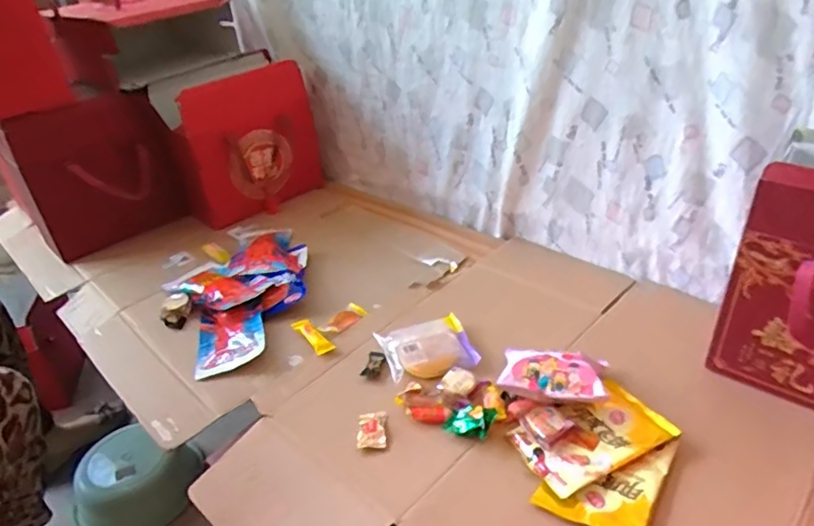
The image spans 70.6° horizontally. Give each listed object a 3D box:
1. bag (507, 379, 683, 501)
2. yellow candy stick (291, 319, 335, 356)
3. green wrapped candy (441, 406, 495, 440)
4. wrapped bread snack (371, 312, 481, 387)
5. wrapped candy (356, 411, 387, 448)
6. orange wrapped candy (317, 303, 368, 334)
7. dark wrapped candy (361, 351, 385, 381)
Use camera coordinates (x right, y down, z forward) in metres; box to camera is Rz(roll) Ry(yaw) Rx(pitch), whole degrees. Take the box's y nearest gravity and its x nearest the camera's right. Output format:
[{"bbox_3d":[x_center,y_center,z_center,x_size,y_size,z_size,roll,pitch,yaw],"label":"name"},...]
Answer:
[{"bbox_3d":[0.197,0.182,0.613,0.150,0.027,0.095,-16,33,-20],"label":"bag"},{"bbox_3d":[-0.132,0.101,0.796,0.024,0.014,0.077,-26,37,-31],"label":"yellow candy stick"},{"bbox_3d":[0.069,0.177,0.640,0.052,0.021,0.034,7,33,18],"label":"green wrapped candy"},{"bbox_3d":[0.028,0.110,0.746,0.114,0.029,0.093,-13,32,-15],"label":"wrapped bread snack"},{"bbox_3d":[-0.040,0.189,0.656,0.032,0.006,0.048,-4,31,0],"label":"wrapped candy"},{"bbox_3d":[-0.092,0.082,0.828,0.029,0.009,0.075,21,39,34],"label":"orange wrapped candy"},{"bbox_3d":[-0.042,0.132,0.742,0.025,0.009,0.043,8,33,19],"label":"dark wrapped candy"}]

